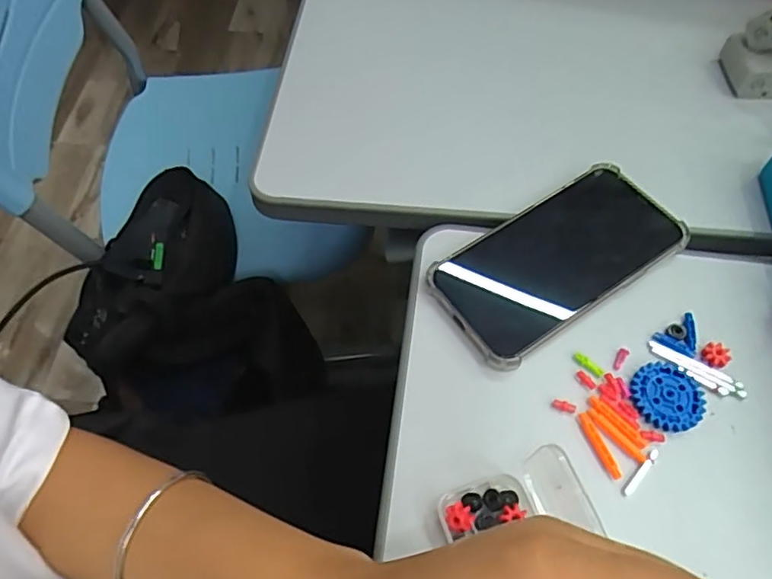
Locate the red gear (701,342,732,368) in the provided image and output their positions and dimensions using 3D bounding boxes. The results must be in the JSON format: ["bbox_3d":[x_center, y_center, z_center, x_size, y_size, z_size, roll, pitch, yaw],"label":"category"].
[{"bbox_3d":[0.196,0.039,0.334,0.015,0.006,0.014,0,60,0],"label":"red gear"}]

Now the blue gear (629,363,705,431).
[{"bbox_3d":[0.161,0.061,0.321,0.037,0.005,0.038,0,60,0],"label":"blue gear"}]

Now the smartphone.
[{"bbox_3d":[0.112,-0.021,0.366,0.164,0.015,0.079,-31,64,-16],"label":"smartphone"}]

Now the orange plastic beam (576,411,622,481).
[{"bbox_3d":[0.116,0.085,0.307,0.006,0.004,0.038,-18,61,-10],"label":"orange plastic beam"}]

